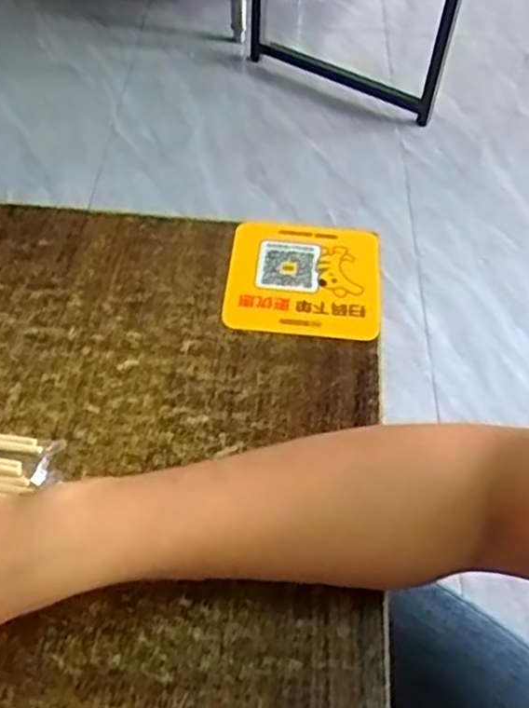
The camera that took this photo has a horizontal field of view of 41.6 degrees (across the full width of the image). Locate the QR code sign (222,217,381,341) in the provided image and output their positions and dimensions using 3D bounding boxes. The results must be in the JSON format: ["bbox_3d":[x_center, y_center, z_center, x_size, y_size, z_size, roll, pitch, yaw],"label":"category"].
[{"bbox_3d":[0.027,-0.052,0.469,0.099,0.007,0.094,5,55,2],"label":"QR code sign"}]

